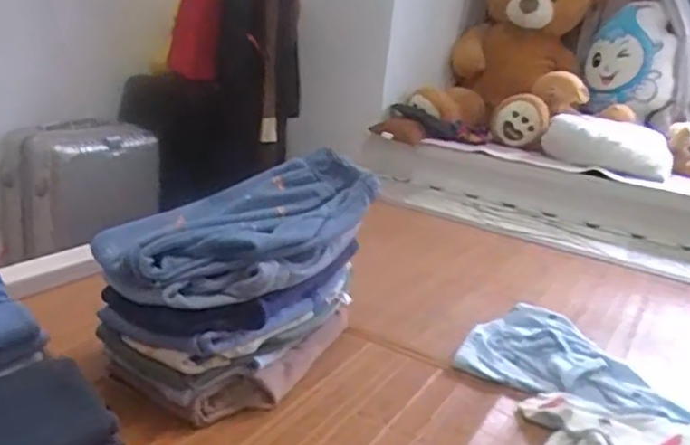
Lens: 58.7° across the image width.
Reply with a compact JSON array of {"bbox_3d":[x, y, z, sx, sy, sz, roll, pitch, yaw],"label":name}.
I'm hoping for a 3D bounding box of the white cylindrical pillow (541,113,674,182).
[{"bbox_3d":[0.733,-0.218,1.724,0.339,0.117,0.153,14,21,22],"label":"white cylindrical pillow"}]

